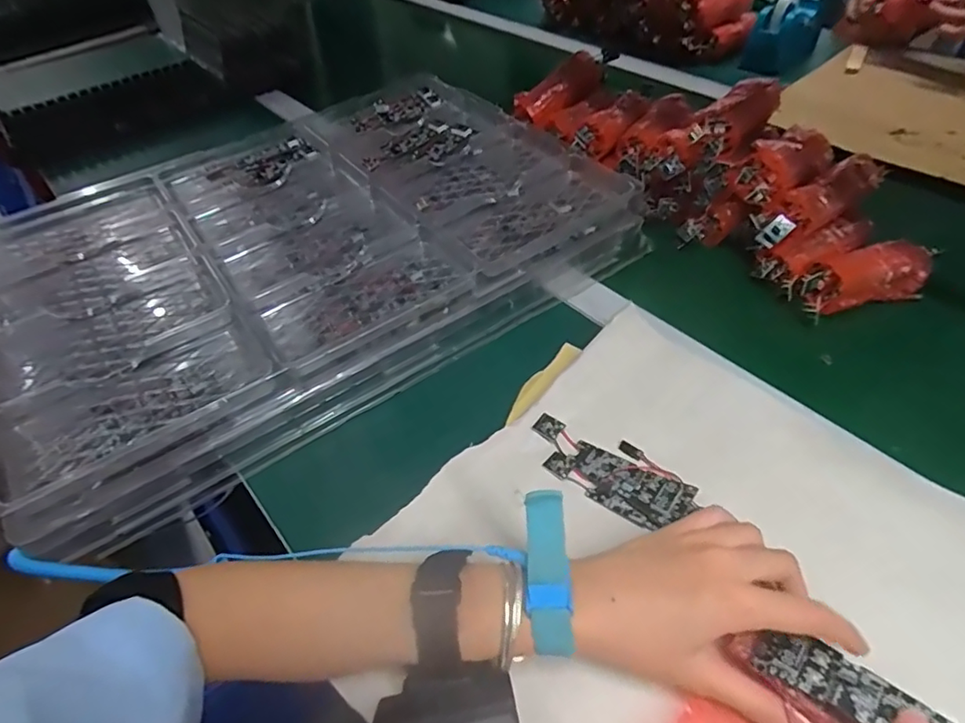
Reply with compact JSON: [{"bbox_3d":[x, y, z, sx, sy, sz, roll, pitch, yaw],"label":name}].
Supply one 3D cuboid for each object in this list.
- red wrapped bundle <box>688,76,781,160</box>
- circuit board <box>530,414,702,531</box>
[{"bbox_3d":[0.241,-0.228,0.531,0.041,0.052,0.120,31,58,29],"label":"red wrapped bundle"},{"bbox_3d":[0.085,0.072,0.378,0.114,0.018,0.046,26,57,31],"label":"circuit board"}]

